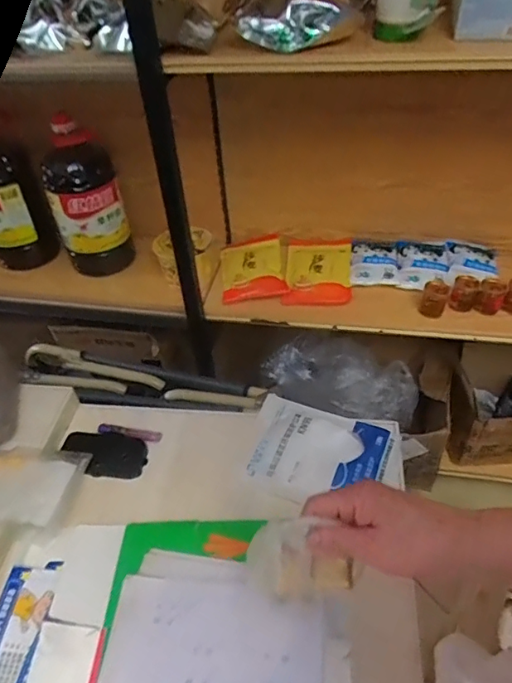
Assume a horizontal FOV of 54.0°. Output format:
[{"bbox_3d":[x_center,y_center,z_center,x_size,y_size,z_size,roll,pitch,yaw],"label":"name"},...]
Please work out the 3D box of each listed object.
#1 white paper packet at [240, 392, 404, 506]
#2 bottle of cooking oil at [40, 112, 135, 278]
[{"bbox_3d":[0.080,0.132,0.599,0.177,0.018,0.131,13,45,15],"label":"white paper packet"},{"bbox_3d":[-0.390,-0.325,1.160,0.159,0.343,0.172,-16,45,-14],"label":"bottle of cooking oil"}]

